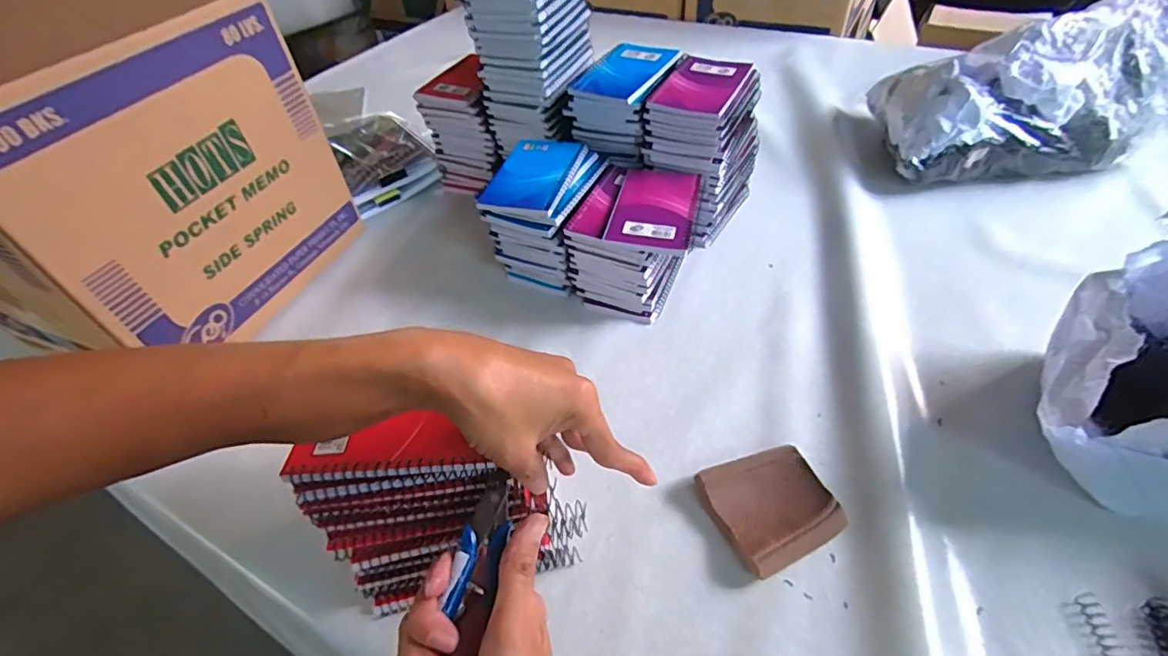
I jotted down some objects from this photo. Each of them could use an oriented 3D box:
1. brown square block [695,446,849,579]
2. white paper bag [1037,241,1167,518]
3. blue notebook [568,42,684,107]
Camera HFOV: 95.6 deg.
[{"bbox_3d":[0.147,0.141,0.419,0.088,0.022,0.083,-21,47,-14],"label":"brown square block"},{"bbox_3d":[0.442,0.039,0.409,0.130,0.130,0.219,27,54,29],"label":"white paper bag"},{"bbox_3d":[0.052,-0.299,0.617,0.090,0.017,0.129,22,52,22],"label":"blue notebook"}]

